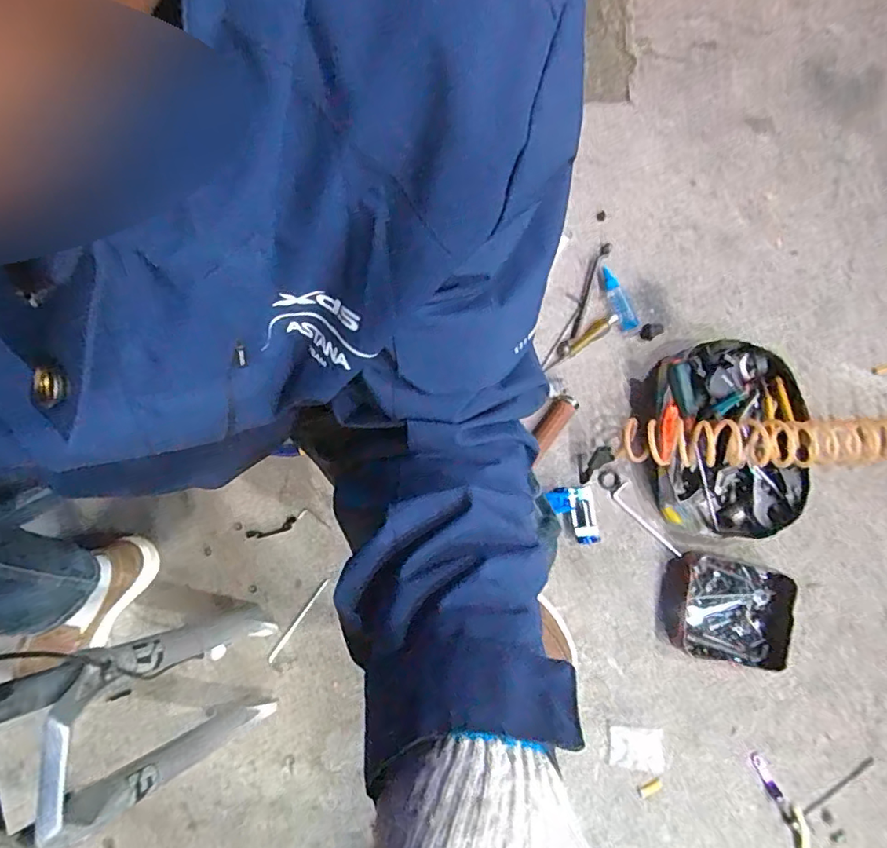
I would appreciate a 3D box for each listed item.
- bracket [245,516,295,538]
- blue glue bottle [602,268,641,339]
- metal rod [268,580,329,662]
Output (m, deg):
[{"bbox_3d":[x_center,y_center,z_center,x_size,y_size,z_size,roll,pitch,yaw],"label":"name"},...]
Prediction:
[{"bbox_3d":[-0.296,0.182,0.929,0.087,0.004,0.021,-18,78,-3],"label":"bracket"},{"bbox_3d":[0.315,-0.216,0.969,0.033,0.028,0.132,-19,80,-3],"label":"blue glue bottle"},{"bbox_3d":[-0.241,0.326,0.897,0.009,0.008,0.157,35,81,7],"label":"metal rod"}]

